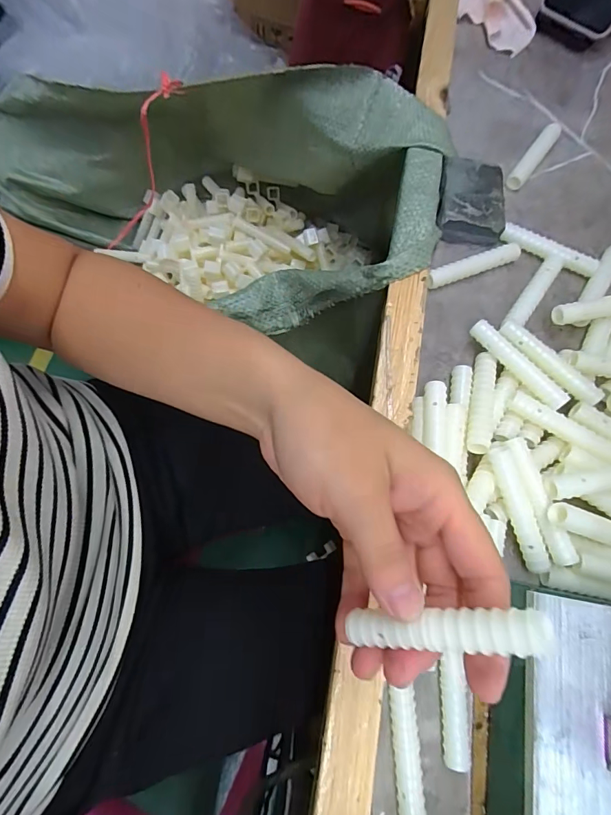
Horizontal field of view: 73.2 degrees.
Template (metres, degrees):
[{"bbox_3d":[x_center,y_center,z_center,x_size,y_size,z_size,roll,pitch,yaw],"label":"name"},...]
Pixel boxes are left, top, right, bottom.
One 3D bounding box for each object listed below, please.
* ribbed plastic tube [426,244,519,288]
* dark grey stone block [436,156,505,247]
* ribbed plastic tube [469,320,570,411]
[{"bbox_3d":[0.135,-0.114,0.331,0.083,0.011,0.012,-20,73,-7],"label":"ribbed plastic tube"},{"bbox_3d":[0.138,-0.173,0.345,0.054,0.019,0.070,11,72,3],"label":"dark grey stone block"},{"bbox_3d":[0.148,-0.030,0.290,0.011,0.015,0.078,-36,75,-11],"label":"ribbed plastic tube"}]

